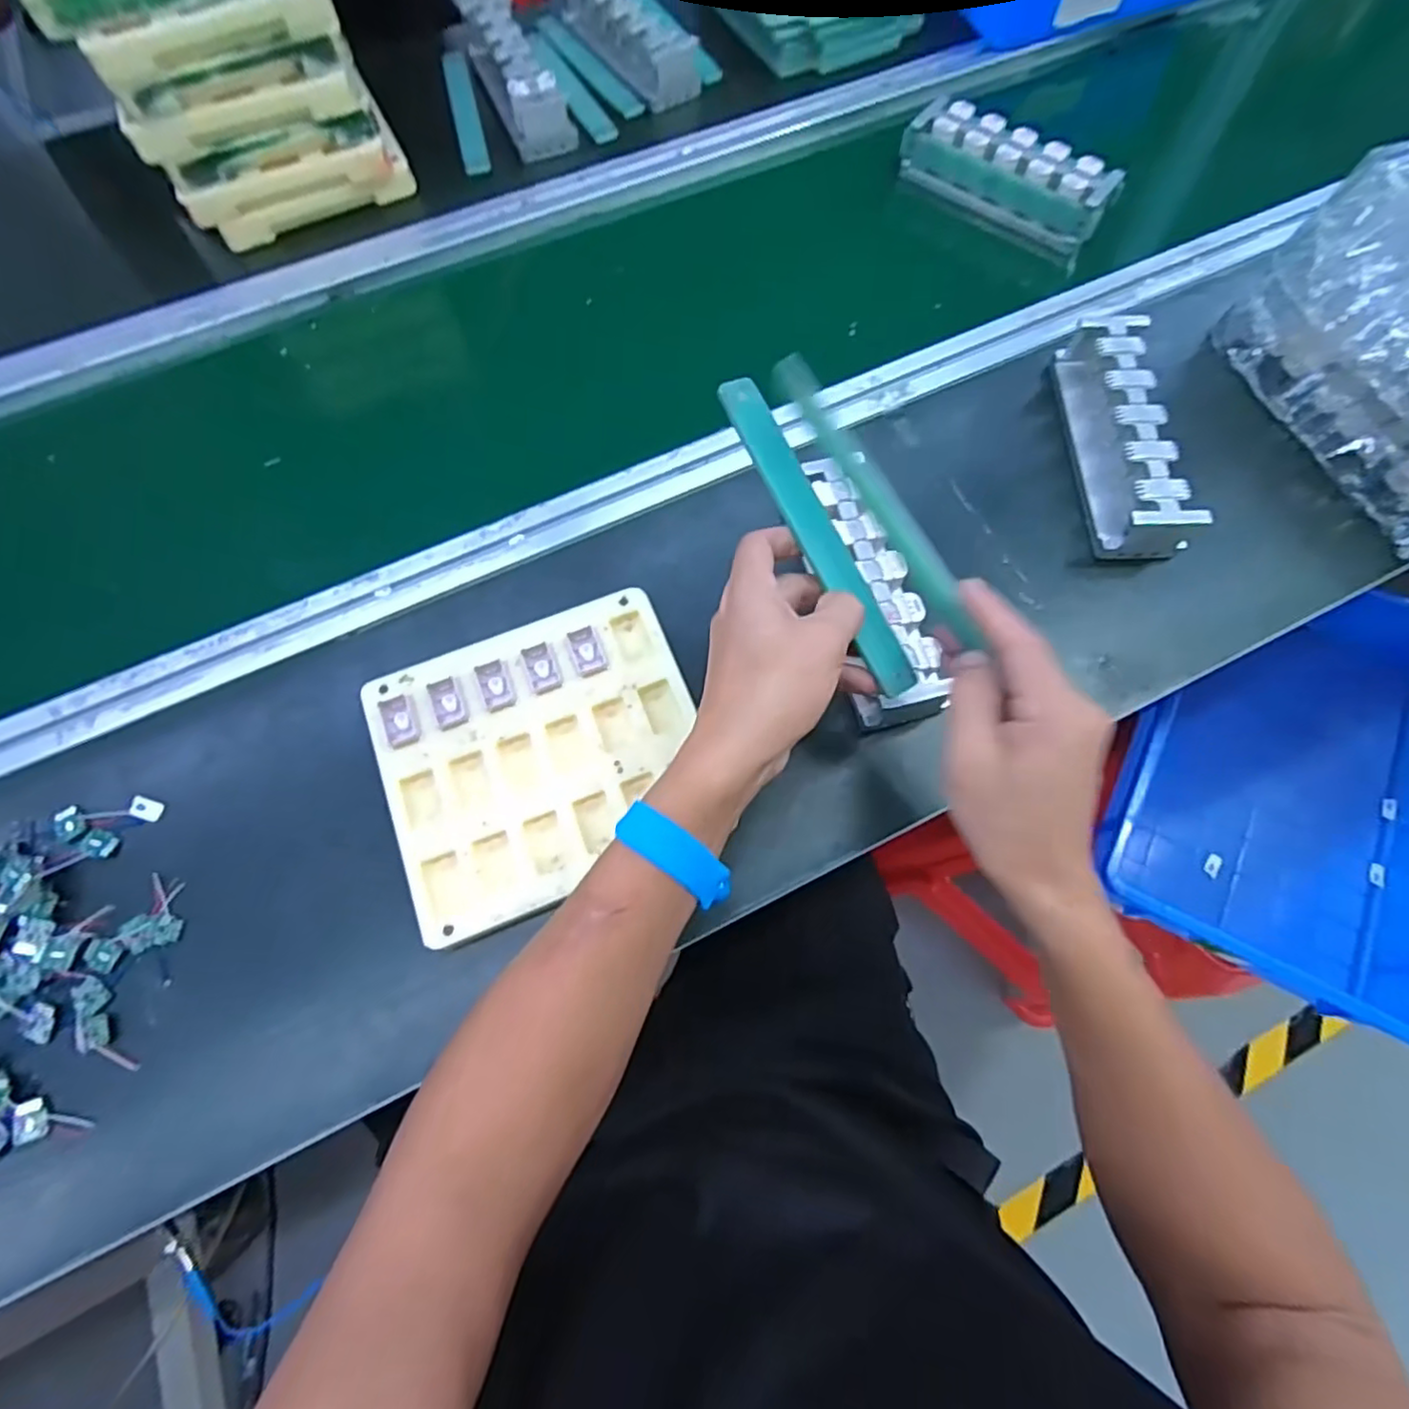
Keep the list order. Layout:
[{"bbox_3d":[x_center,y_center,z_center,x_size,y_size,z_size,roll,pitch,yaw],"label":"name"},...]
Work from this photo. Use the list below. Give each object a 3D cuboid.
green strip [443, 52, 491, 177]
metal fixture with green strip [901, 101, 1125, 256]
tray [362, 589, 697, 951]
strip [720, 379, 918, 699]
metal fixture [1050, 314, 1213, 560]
[{"bbox_3d":[-0.243,-0.604,0.682,0.024,0.008,0.192,-14,70,-4],"label":"green strip"},{"bbox_3d":[0.282,-0.495,0.627,0.196,0.053,0.058,36,74,13],"label":"metal fixture with green strip"},{"bbox_3d":[-0.102,0.034,0.434,0.196,0.028,0.175,-22,71,-7],"label":"tray"},{"bbox_3d":[0.063,-0.094,0.373,0.026,0.010,0.194,-28,87,-9],"label":"strip"},{"bbox_3d":[0.316,-0.206,0.507,0.059,0.047,0.190,-2,70,0],"label":"metal fixture"}]

